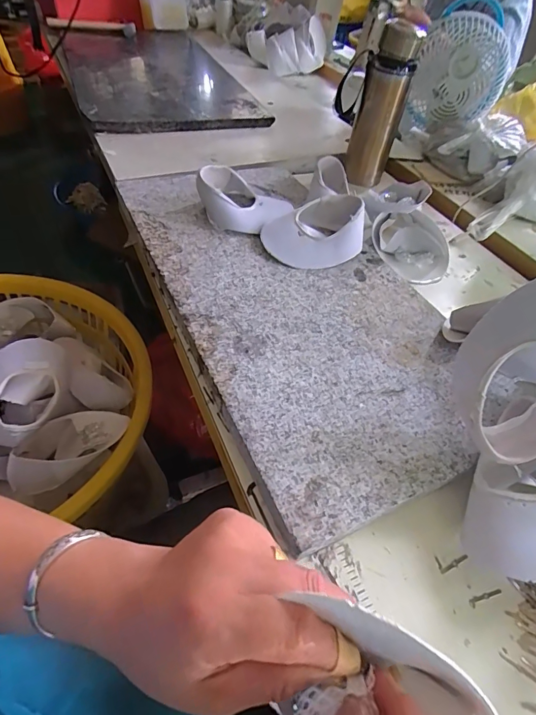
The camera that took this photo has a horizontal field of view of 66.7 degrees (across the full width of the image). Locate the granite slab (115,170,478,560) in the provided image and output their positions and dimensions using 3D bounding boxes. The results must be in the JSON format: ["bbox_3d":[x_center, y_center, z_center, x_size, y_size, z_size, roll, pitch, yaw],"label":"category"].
[{"bbox_3d":[0.025,-0.087,0.518,0.282,0.034,0.572,-15,52,-21],"label":"granite slab"}]

